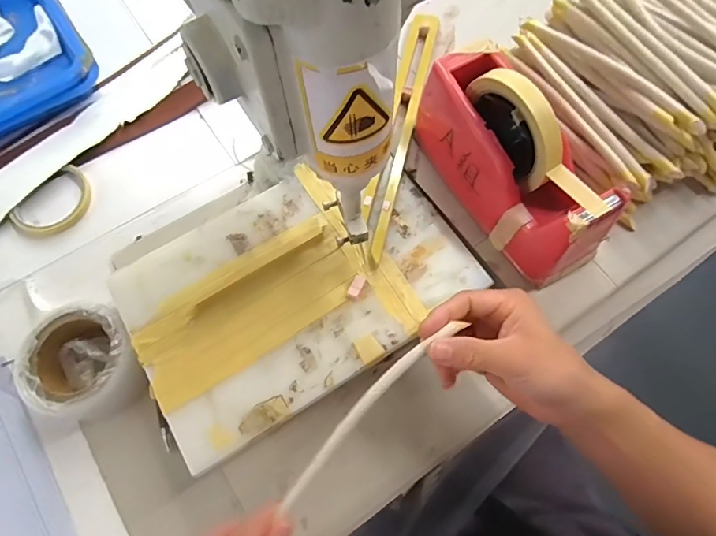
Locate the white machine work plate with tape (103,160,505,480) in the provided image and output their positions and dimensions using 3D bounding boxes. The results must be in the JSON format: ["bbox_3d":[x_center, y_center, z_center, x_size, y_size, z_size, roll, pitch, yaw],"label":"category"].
[{"bbox_3d":[-0.056,0.011,0.420,0.295,0.013,0.196,-31,73,-11],"label":"white machine work plate with tape"}]

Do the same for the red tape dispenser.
[{"bbox_3d":[0.133,-0.094,0.389,0.069,0.115,0.200,-27,71,-10],"label":"red tape dispenser"}]

